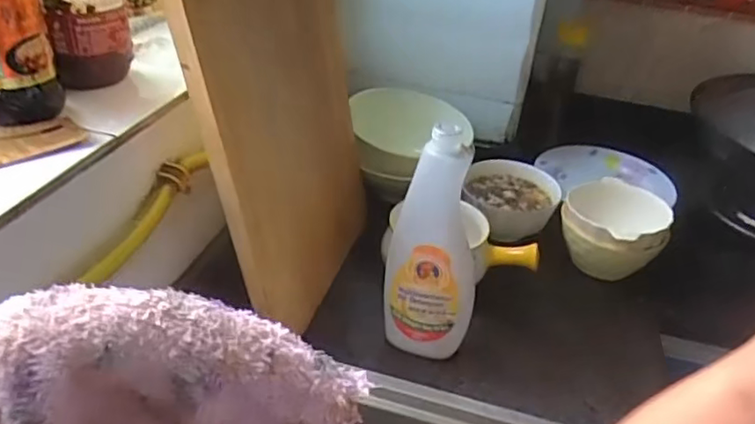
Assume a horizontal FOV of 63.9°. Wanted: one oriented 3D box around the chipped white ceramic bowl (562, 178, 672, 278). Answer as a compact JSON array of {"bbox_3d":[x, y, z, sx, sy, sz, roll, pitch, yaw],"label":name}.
[{"bbox_3d":[0.310,0.023,0.811,0.124,0.096,0.140,16,36,16],"label":"chipped white ceramic bowl"}]

